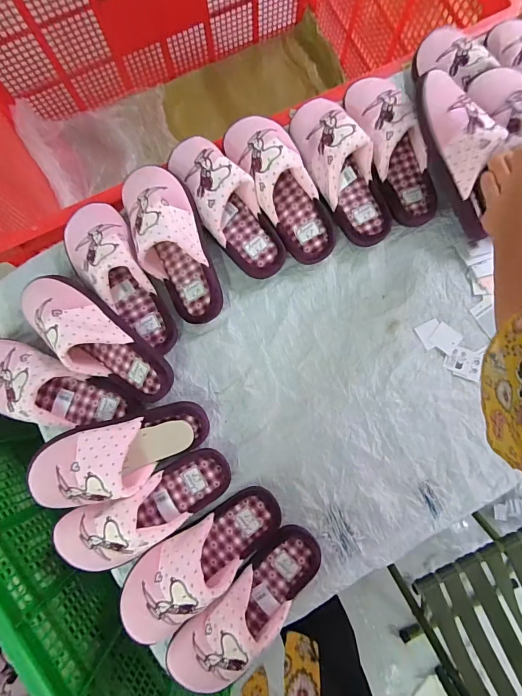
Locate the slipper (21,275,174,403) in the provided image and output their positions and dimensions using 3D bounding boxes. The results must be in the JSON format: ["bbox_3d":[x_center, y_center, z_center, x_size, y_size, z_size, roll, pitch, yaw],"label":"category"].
[{"bbox_3d":[-0.232,-0.010,0.511,0.239,0.068,0.092,42,82,3],"label":"slipper"}]

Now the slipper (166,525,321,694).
[{"bbox_3d":[-0.016,0.344,0.483,0.244,0.079,0.084,-41,86,-8],"label":"slipper"}]

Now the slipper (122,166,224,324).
[{"bbox_3d":[-0.129,-0.152,0.542,0.103,0.085,0.242,-24,97,-6],"label":"slipper"}]

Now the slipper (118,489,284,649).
[{"bbox_3d":[-0.082,0.280,0.484,0.240,0.073,0.099,-43,86,-8],"label":"slipper"}]

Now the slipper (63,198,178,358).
[{"bbox_3d":[-0.205,-0.104,0.534,0.099,0.068,0.237,-34,85,-7],"label":"slipper"}]

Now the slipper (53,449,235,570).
[{"bbox_3d":[-0.156,0.219,0.491,0.246,0.064,0.094,-29,85,-7],"label":"slipper"}]

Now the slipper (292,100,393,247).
[{"bbox_3d":[0.121,-0.277,0.574,0.088,0.084,0.249,-29,85,-7],"label":"slipper"}]

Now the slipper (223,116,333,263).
[{"bbox_3d":[0.034,-0.239,0.556,0.092,0.083,0.237,-34,98,-7],"label":"slipper"}]

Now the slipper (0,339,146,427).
[{"bbox_3d":[-0.294,0.062,0.509,0.241,0.060,0.101,20,81,0],"label":"slipper"}]

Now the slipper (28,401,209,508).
[{"bbox_3d":[-0.190,0.146,0.495,0.241,0.064,0.103,-13,83,-5],"label":"slipper"}]

